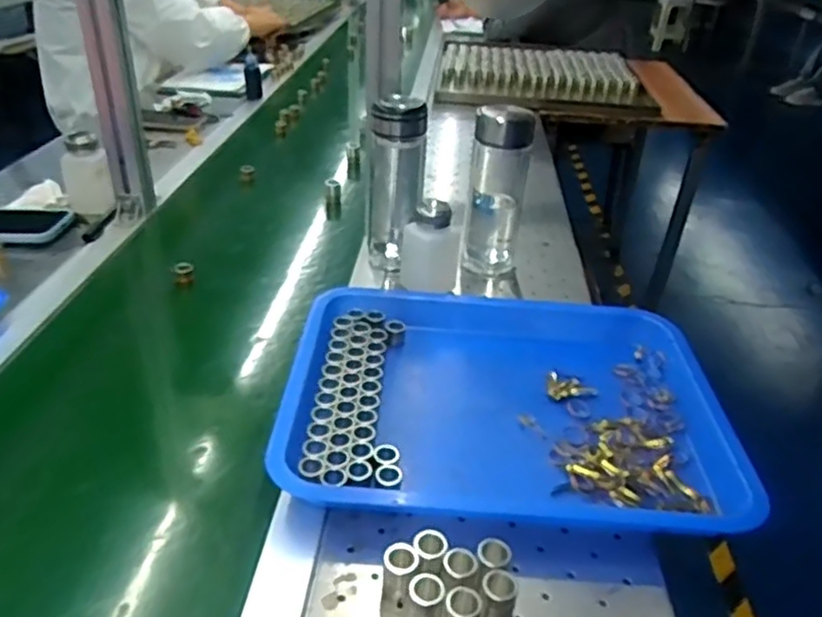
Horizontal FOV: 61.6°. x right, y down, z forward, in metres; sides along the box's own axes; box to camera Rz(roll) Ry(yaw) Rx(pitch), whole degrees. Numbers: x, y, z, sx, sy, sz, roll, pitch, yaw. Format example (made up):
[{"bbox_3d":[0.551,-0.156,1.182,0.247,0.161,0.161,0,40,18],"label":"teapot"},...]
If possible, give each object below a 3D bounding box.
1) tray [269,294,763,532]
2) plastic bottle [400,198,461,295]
[{"bbox_3d":[0.083,0.070,0.637,0.371,0.038,0.316,3,32,0],"label":"tray"},{"bbox_3d":[0.023,-0.062,0.779,0.062,0.105,0.047,29,40,35],"label":"plastic bottle"}]

